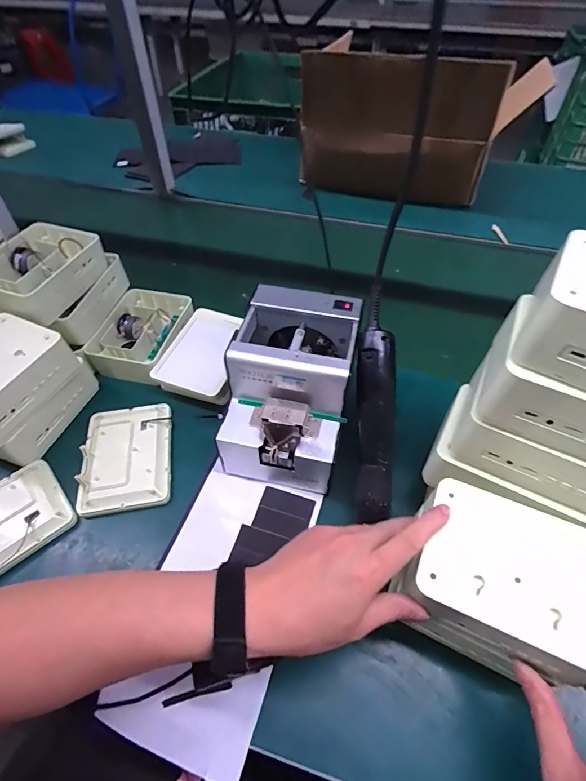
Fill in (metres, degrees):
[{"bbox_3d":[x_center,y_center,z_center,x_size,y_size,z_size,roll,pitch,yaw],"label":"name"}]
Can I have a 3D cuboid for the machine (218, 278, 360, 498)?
[{"bbox_3d":[0.000,-0.001,0.453,0.122,0.149,0.172,11,51,8],"label":"machine"}]

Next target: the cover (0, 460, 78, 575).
[{"bbox_3d":[-0.316,0.147,0.417,0.138,0.024,0.098,-35,59,-26],"label":"cover"}]

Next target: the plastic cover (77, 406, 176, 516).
[{"bbox_3d":[-0.199,0.078,0.472,0.099,0.022,0.135,-8,51,-7],"label":"plastic cover"}]

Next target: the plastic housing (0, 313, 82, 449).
[{"bbox_3d":[-0.342,-0.015,0.445,0.110,0.060,0.139,18,53,14],"label":"plastic housing"}]

